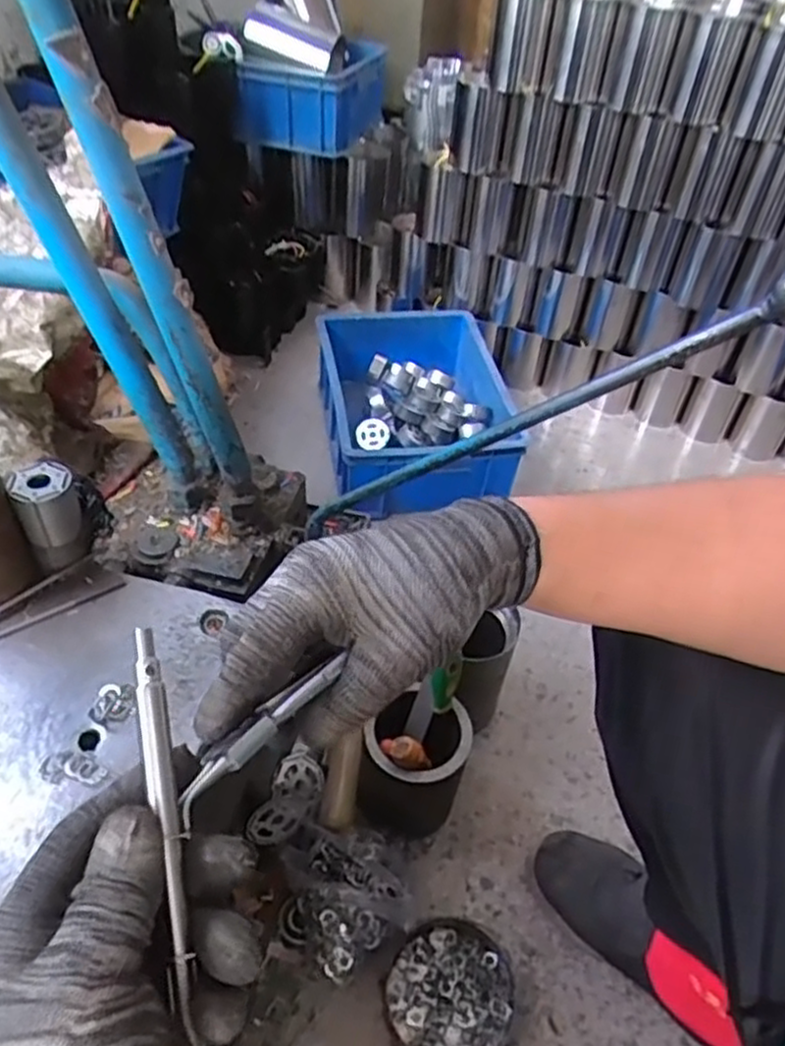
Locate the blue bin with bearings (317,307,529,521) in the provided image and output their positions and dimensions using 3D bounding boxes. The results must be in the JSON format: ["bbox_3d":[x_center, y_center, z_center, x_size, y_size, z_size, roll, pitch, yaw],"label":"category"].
[{"bbox_3d":[0.041,-0.214,1.279,0.314,0.122,0.450,-3,46,-7],"label":"blue bin with bearings"}]

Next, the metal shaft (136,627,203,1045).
[{"bbox_3d":[-0.084,0.103,0.269,0.009,0.009,0.126,-9,77,-13],"label":"metal shaft"}]

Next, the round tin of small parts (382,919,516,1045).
[{"bbox_3d":[0.056,0.458,0.708,0.119,0.022,0.118,2,45,-2],"label":"round tin of small parts"}]

